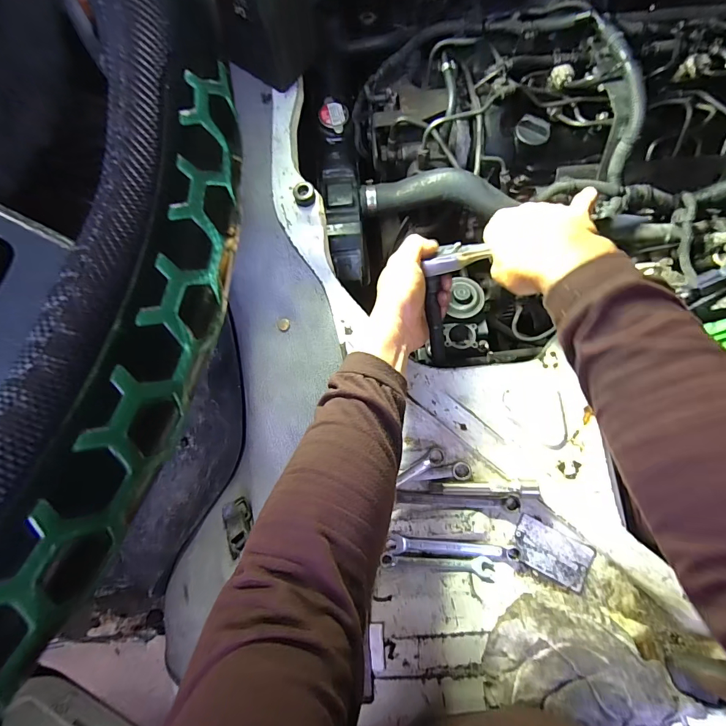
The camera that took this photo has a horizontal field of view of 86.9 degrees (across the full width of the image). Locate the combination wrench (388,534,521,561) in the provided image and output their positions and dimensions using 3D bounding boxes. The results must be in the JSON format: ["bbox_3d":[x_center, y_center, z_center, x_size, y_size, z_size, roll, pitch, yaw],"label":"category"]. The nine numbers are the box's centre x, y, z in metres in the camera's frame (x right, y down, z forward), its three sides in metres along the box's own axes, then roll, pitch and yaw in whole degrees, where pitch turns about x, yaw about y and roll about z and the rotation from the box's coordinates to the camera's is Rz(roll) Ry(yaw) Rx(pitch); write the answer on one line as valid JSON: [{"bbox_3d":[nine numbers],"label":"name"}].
[{"bbox_3d":[0.108,0.216,0.448,0.149,0.007,0.019,3,79,1],"label":"combination wrench"}]

